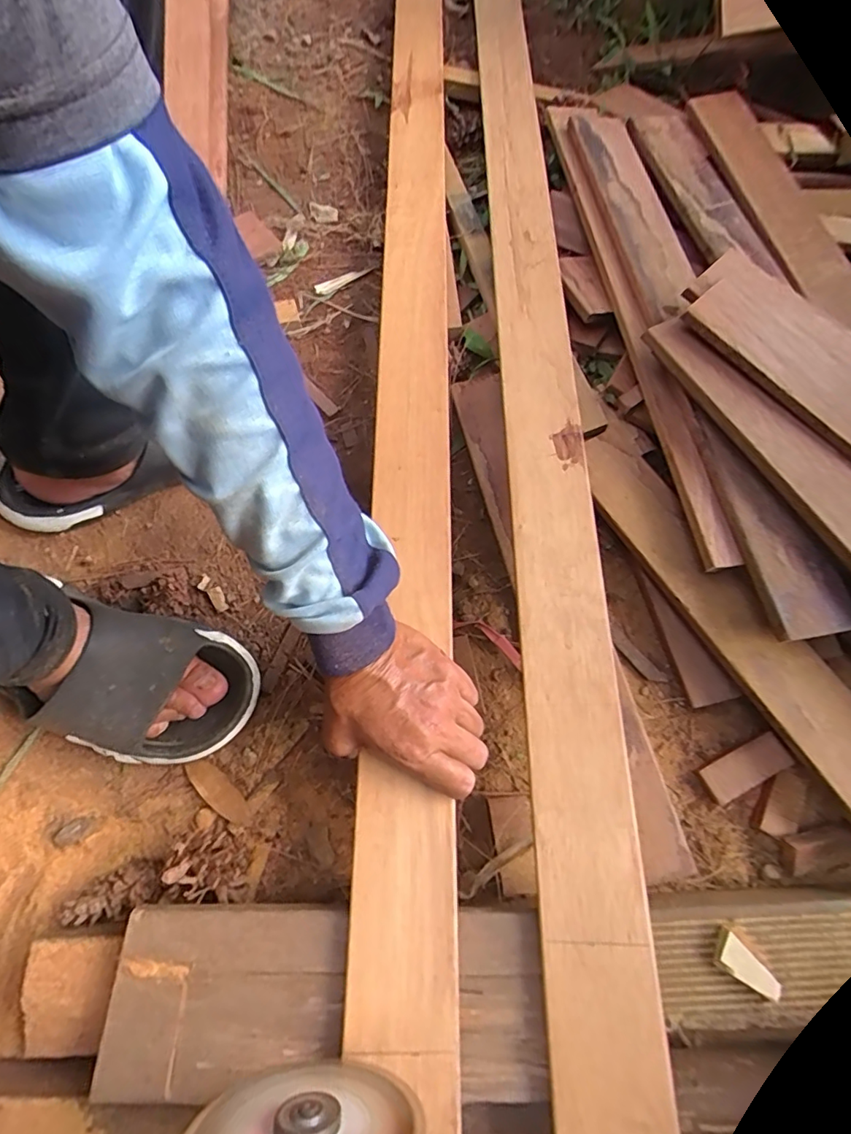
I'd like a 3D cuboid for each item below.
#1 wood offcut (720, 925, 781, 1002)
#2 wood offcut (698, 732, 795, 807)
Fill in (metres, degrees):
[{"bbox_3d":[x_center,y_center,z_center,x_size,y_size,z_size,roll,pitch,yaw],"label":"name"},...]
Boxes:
[{"bbox_3d":[0.203,0.252,0.322,0.039,0.012,0.021,36,74,11],"label":"wood offcut"},{"bbox_3d":[0.245,0.154,0.390,0.063,0.007,0.029,-32,72,3],"label":"wood offcut"}]

